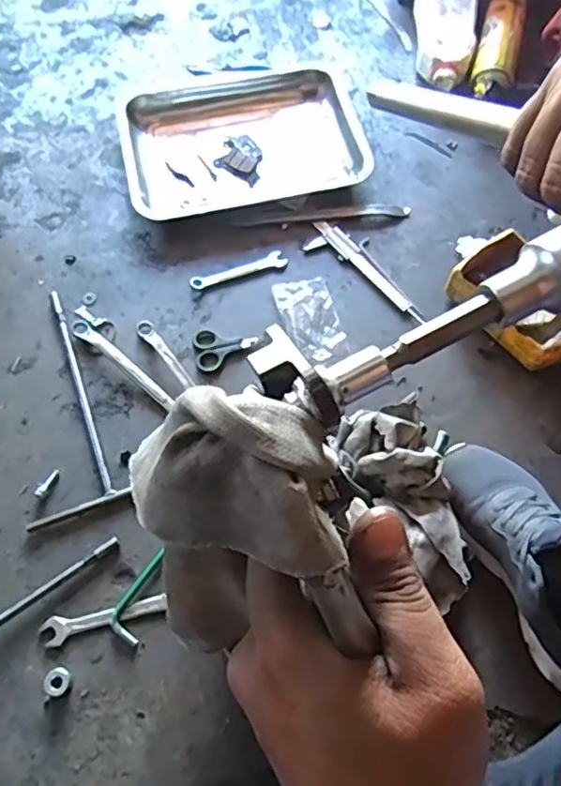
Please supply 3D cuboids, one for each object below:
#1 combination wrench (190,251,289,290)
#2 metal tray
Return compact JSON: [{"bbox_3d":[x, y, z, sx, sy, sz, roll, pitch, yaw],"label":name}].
[{"bbox_3d":[-0.058,-0.171,0.867,0.135,0.008,0.026,-16,65,-7],"label":"combination wrench"},{"bbox_3d":[-0.064,-0.398,0.960,0.349,0.030,0.277,-12,65,-5],"label":"metal tray"}]

